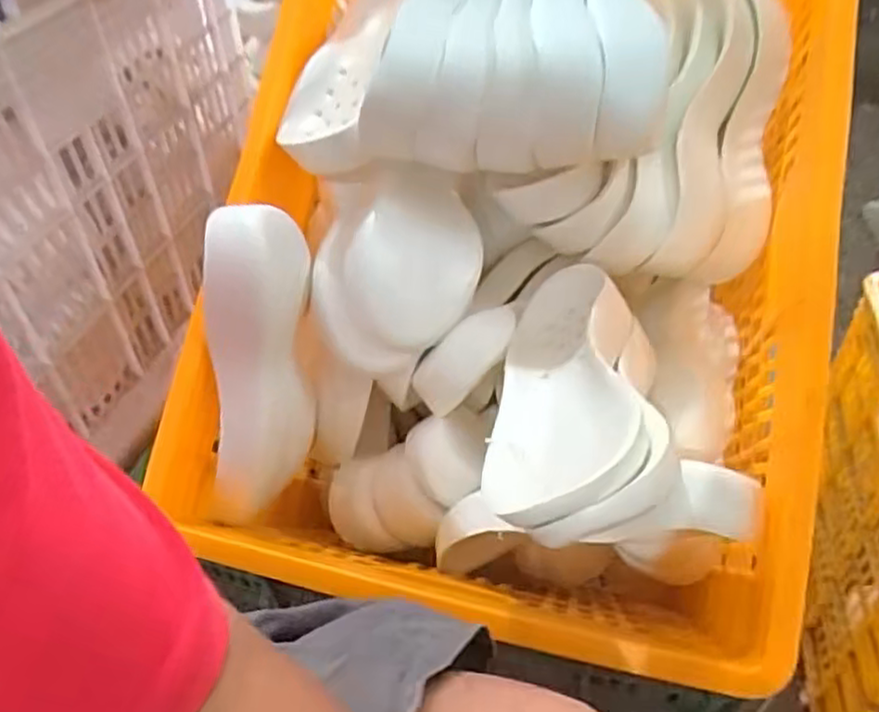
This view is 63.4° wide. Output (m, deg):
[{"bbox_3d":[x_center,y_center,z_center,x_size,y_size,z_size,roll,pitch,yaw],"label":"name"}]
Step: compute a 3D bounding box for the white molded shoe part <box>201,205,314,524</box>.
[{"bbox_3d":[-0.147,0.019,0.590,0.075,0.273,0.046,13,25,16],"label":"white molded shoe part"}]

